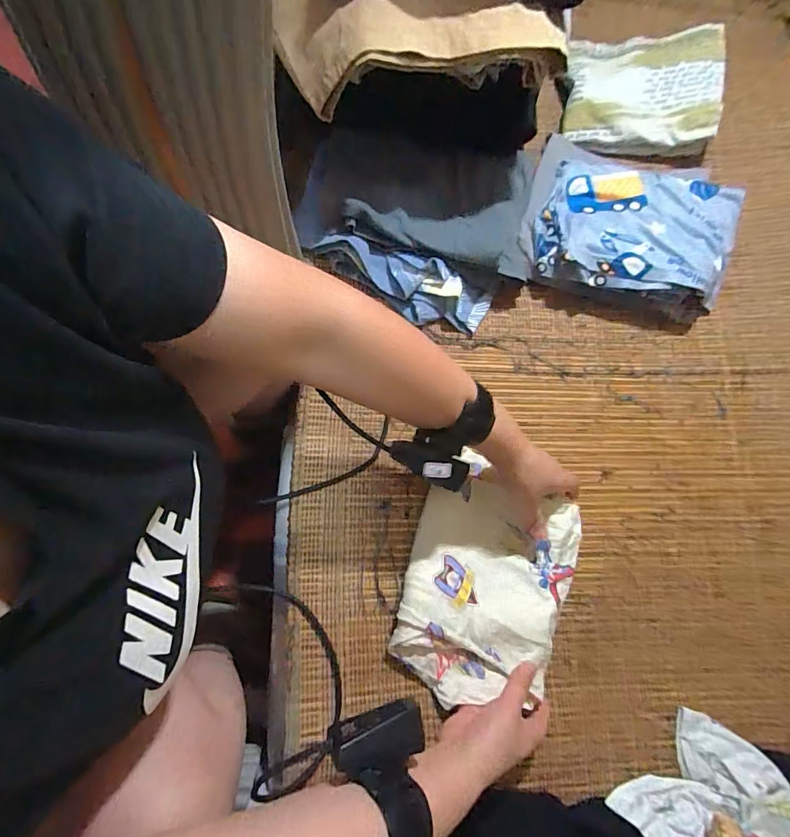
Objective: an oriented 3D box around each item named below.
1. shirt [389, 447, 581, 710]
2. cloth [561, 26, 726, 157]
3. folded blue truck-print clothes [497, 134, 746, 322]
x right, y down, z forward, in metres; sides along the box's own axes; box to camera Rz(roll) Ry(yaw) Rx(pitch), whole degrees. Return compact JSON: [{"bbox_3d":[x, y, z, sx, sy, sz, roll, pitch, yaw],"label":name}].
[{"bbox_3d":[0.096,0.169,0.450,0.167,0.040,0.227,23,79,5],"label":"shirt"},{"bbox_3d":[0.333,-0.445,0.596,0.193,0.055,0.162,7,78,2],"label":"cloth"},{"bbox_3d":[0.287,-0.238,0.552,0.263,0.063,0.185,14,78,3],"label":"folded blue truck-print clothes"}]

